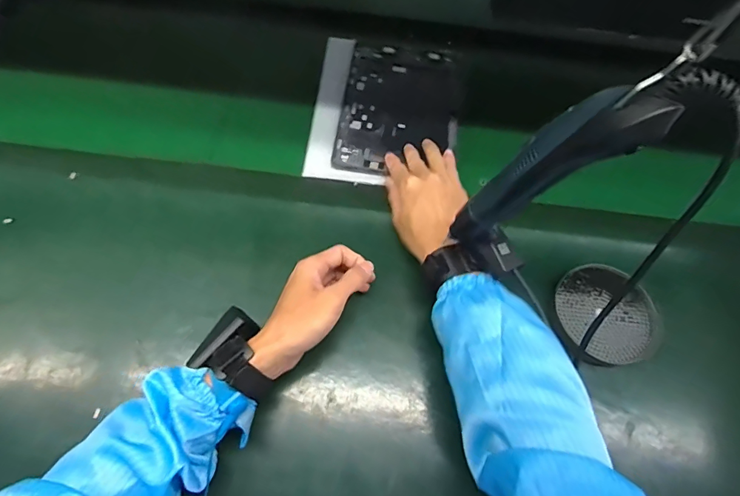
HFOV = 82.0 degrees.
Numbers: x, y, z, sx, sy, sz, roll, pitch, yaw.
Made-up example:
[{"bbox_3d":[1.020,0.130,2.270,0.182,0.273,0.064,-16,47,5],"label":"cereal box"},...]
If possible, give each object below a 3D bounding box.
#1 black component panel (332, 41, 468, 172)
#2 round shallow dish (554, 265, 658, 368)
[{"bbox_3d":[0.046,-0.208,0.618,0.163,0.010,0.257,8,60,0],"label":"black component panel"},{"bbox_3d":[0.266,0.075,0.480,0.111,0.019,0.109,1,69,-2],"label":"round shallow dish"}]

